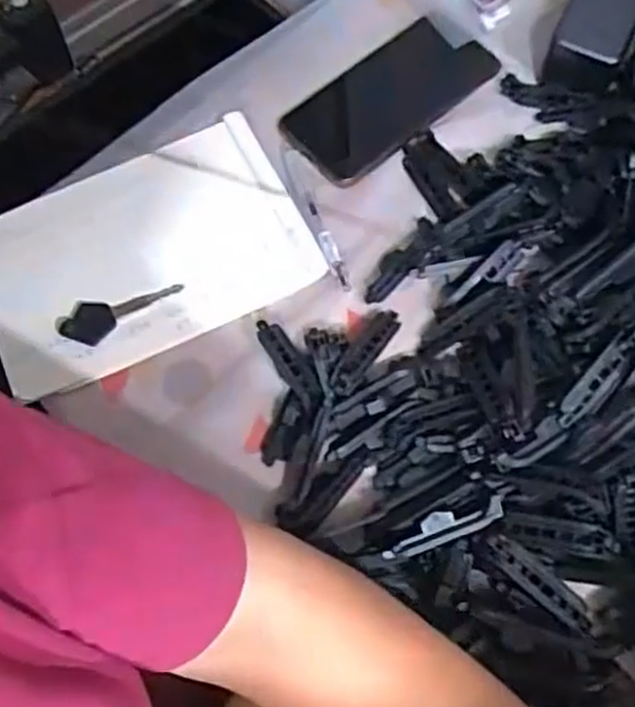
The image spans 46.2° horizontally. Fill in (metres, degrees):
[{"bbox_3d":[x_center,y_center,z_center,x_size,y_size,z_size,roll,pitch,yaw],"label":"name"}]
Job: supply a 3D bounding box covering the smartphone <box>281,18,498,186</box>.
[{"bbox_3d":[0.056,-0.199,0.574,0.162,0.006,0.082,-39,72,-14],"label":"smartphone"}]

